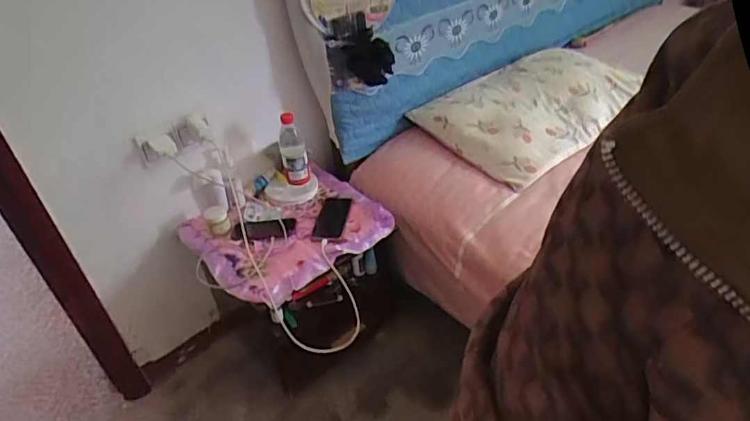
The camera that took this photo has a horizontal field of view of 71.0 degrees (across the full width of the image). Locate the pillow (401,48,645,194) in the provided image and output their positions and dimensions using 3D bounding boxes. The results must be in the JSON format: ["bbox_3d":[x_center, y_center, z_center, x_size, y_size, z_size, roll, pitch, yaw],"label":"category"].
[{"bbox_3d":[0.474,-0.316,1.554,0.651,0.092,0.394,-31,46,-28],"label":"pillow"}]

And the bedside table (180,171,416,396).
[{"bbox_3d":[-0.191,0.192,1.420,0.431,0.449,0.405,-34,47,-30],"label":"bedside table"}]

